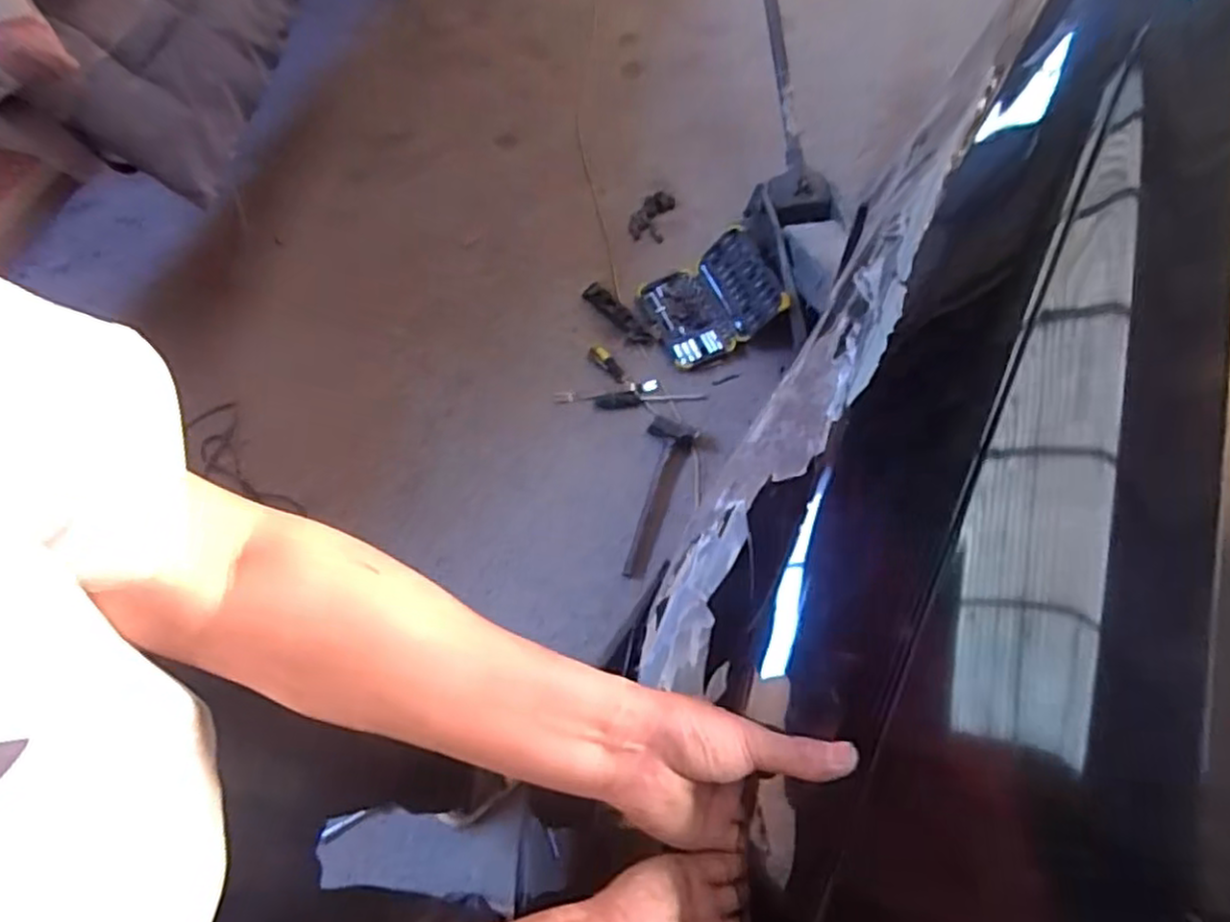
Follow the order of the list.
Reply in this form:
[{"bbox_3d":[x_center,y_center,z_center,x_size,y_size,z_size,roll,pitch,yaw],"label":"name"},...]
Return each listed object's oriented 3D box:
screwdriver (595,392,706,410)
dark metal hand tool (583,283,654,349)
[{"bbox_3d":[0.085,-0.142,1.624,0.255,0.030,0.041,-8,70,-6],"label":"screwdriver"},{"bbox_3d":[0.006,-0.352,1.703,0.069,0.040,0.216,-36,71,-14],"label":"dark metal hand tool"}]

